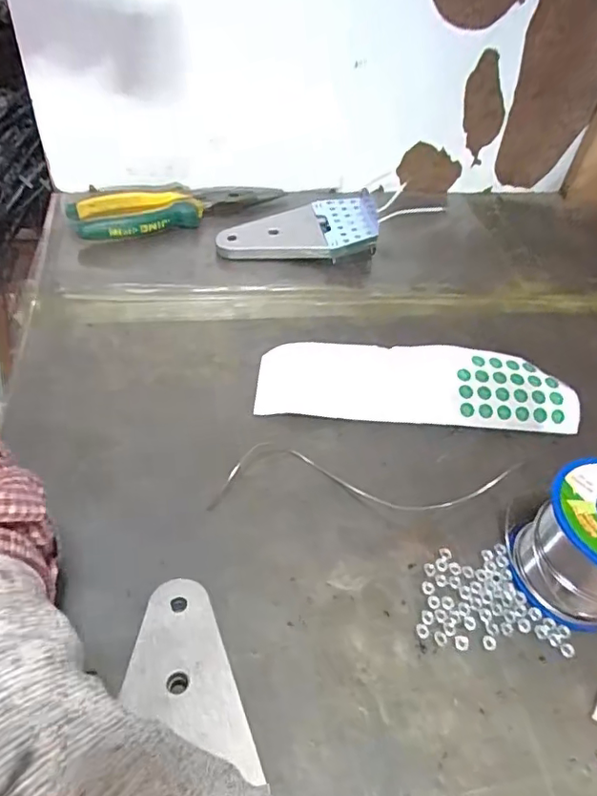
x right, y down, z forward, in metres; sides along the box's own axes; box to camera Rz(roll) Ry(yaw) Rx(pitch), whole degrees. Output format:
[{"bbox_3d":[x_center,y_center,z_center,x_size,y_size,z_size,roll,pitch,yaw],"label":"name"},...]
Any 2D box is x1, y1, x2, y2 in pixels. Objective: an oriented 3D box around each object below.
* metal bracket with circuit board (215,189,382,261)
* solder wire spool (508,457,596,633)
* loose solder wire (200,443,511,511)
[{"bbox_3d":[0.003,-0.144,0.488,0.143,0.030,0.068,-11,50,-16],"label":"metal bracket with circuit board"},{"bbox_3d":[0.155,0.076,0.289,0.063,0.062,0.062,4,48,-4],"label":"solder wire spool"},{"bbox_3d":[0.038,0.048,0.337,0.181,0.011,0.042,3,53,-10],"label":"loose solder wire"}]

